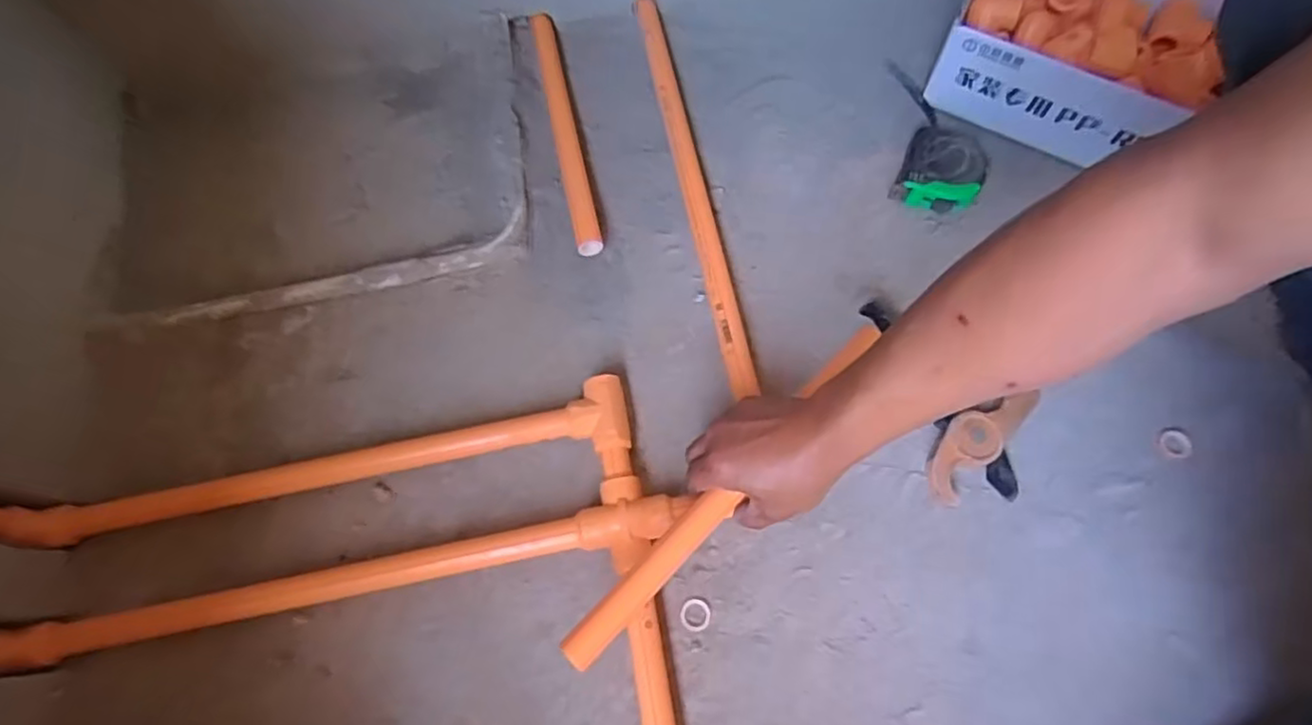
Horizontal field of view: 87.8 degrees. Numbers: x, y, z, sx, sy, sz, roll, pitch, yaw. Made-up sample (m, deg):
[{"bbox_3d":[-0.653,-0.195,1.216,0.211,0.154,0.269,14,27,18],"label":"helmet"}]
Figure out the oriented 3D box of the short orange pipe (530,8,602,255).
[{"bbox_3d":[-0.100,-0.253,0.745,0.028,0.028,0.320,-13,69,-3],"label":"short orange pipe"}]

